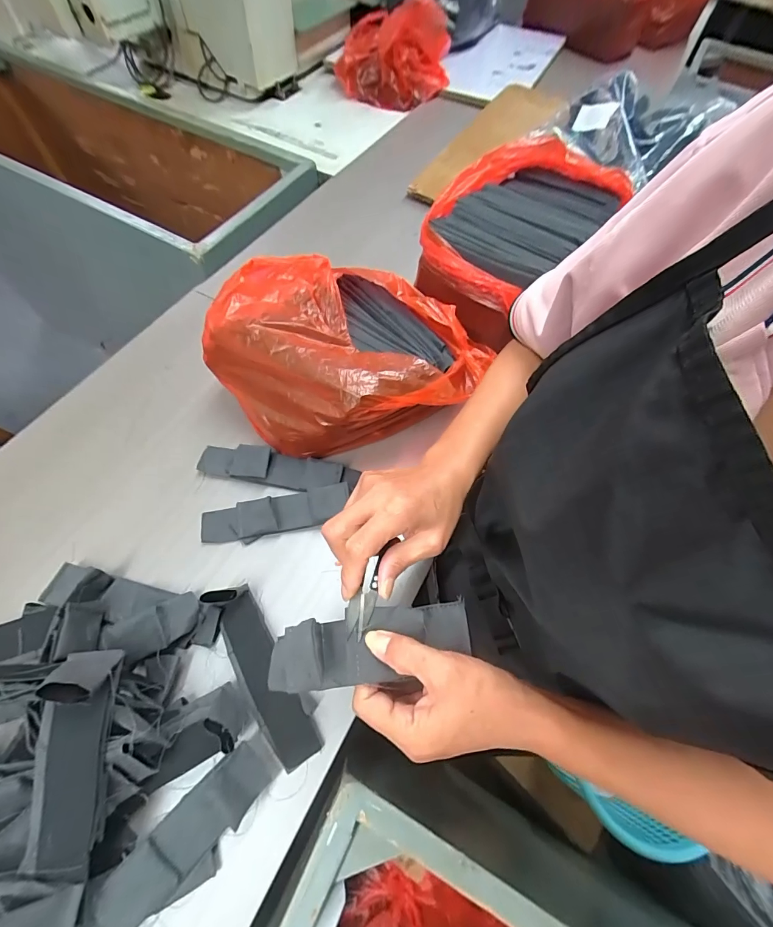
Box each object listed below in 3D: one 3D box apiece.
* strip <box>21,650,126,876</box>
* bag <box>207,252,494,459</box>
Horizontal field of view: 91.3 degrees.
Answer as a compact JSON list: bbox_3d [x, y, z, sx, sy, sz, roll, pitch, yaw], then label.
[{"bbox_3d":[-0.262,0.245,0.309,0.048,0.052,0.154,2,80,-3],"label":"strip"},{"bbox_3d":[-0.048,-0.144,0.506,0.352,0.152,0.223,-14,65,-11],"label":"bag"}]

